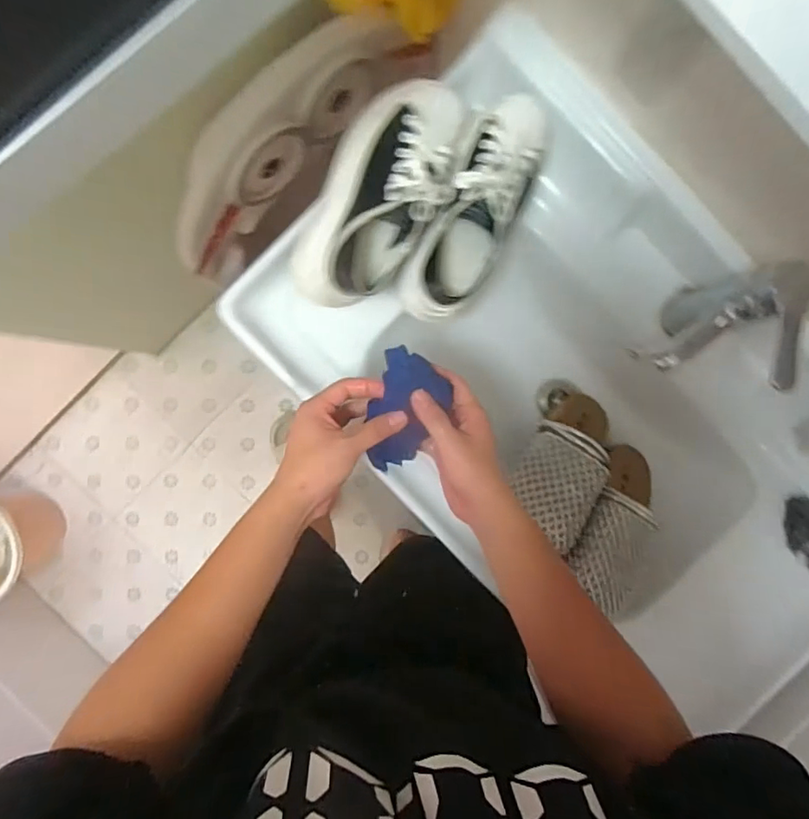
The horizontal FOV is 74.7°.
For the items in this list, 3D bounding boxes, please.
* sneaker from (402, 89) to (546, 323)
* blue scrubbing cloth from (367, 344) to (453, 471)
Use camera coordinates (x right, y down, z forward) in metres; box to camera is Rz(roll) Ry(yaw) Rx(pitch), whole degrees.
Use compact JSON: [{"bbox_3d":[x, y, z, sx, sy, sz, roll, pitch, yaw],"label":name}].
[{"bbox_3d":[0.082,-0.214,0.578,0.093,0.099,0.244,24,92,-1],"label":"sneaker"},{"bbox_3d":[0.002,0.002,0.505,0.078,0.033,0.120,10,99,-4],"label":"blue scrubbing cloth"}]

